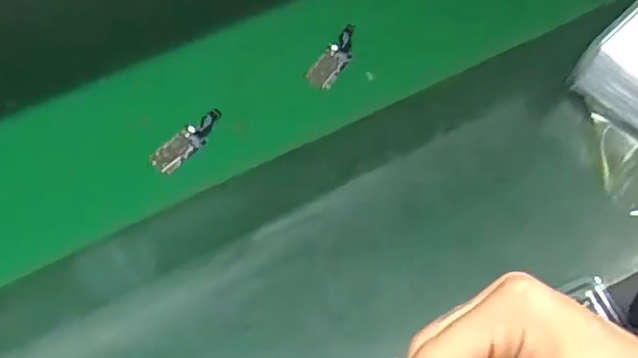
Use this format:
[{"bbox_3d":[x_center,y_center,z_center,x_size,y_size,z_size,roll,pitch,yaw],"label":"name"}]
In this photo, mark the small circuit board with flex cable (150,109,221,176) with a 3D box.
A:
[{"bbox_3d":[-0.092,-0.028,0.440,0.020,0.004,0.060,36,66,22],"label":"small circuit board with flex cable"}]

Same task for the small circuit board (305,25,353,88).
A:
[{"bbox_3d":[0.012,-0.093,0.473,0.022,0.005,0.061,25,63,17],"label":"small circuit board"}]

